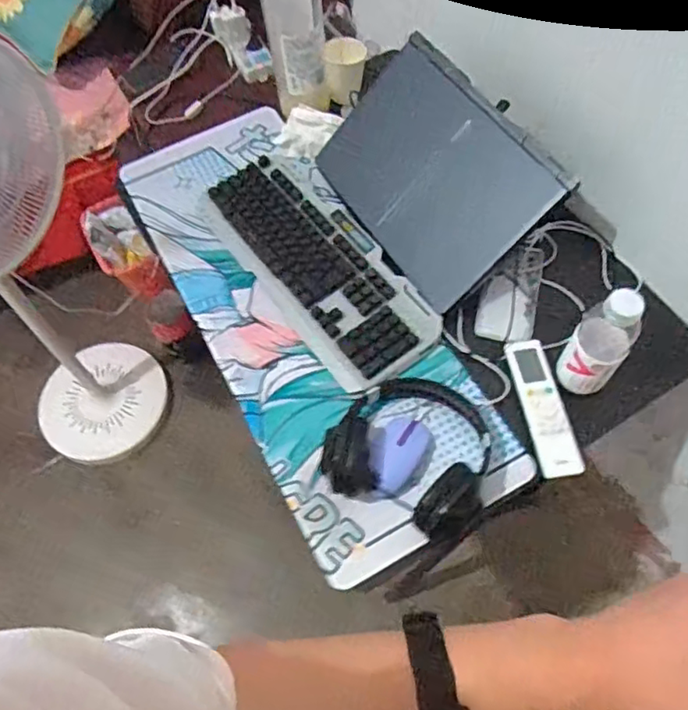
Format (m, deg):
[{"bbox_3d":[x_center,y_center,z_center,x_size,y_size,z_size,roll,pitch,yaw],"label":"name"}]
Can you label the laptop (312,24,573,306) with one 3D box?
[{"bbox_3d":[0.125,-0.271,0.924,0.250,0.018,0.362,-48,64,26],"label":"laptop"}]

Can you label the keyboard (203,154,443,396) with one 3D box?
[{"bbox_3d":[-0.043,-0.147,0.944,0.174,0.029,0.435,-34,66,-14],"label":"keyboard"}]

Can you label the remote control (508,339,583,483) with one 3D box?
[{"bbox_3d":[0.265,0.067,0.831,0.054,0.017,0.189,-10,63,-3],"label":"remote control"}]

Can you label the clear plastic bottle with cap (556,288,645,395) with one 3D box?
[{"bbox_3d":[0.317,-0.013,0.771,0.069,0.163,0.058,33,69,18],"label":"clear plastic bottle with cap"}]

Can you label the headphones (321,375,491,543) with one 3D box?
[{"bbox_3d":[0.091,0.113,0.790,0.202,0.067,0.184,24,67,14],"label":"headphones"}]

